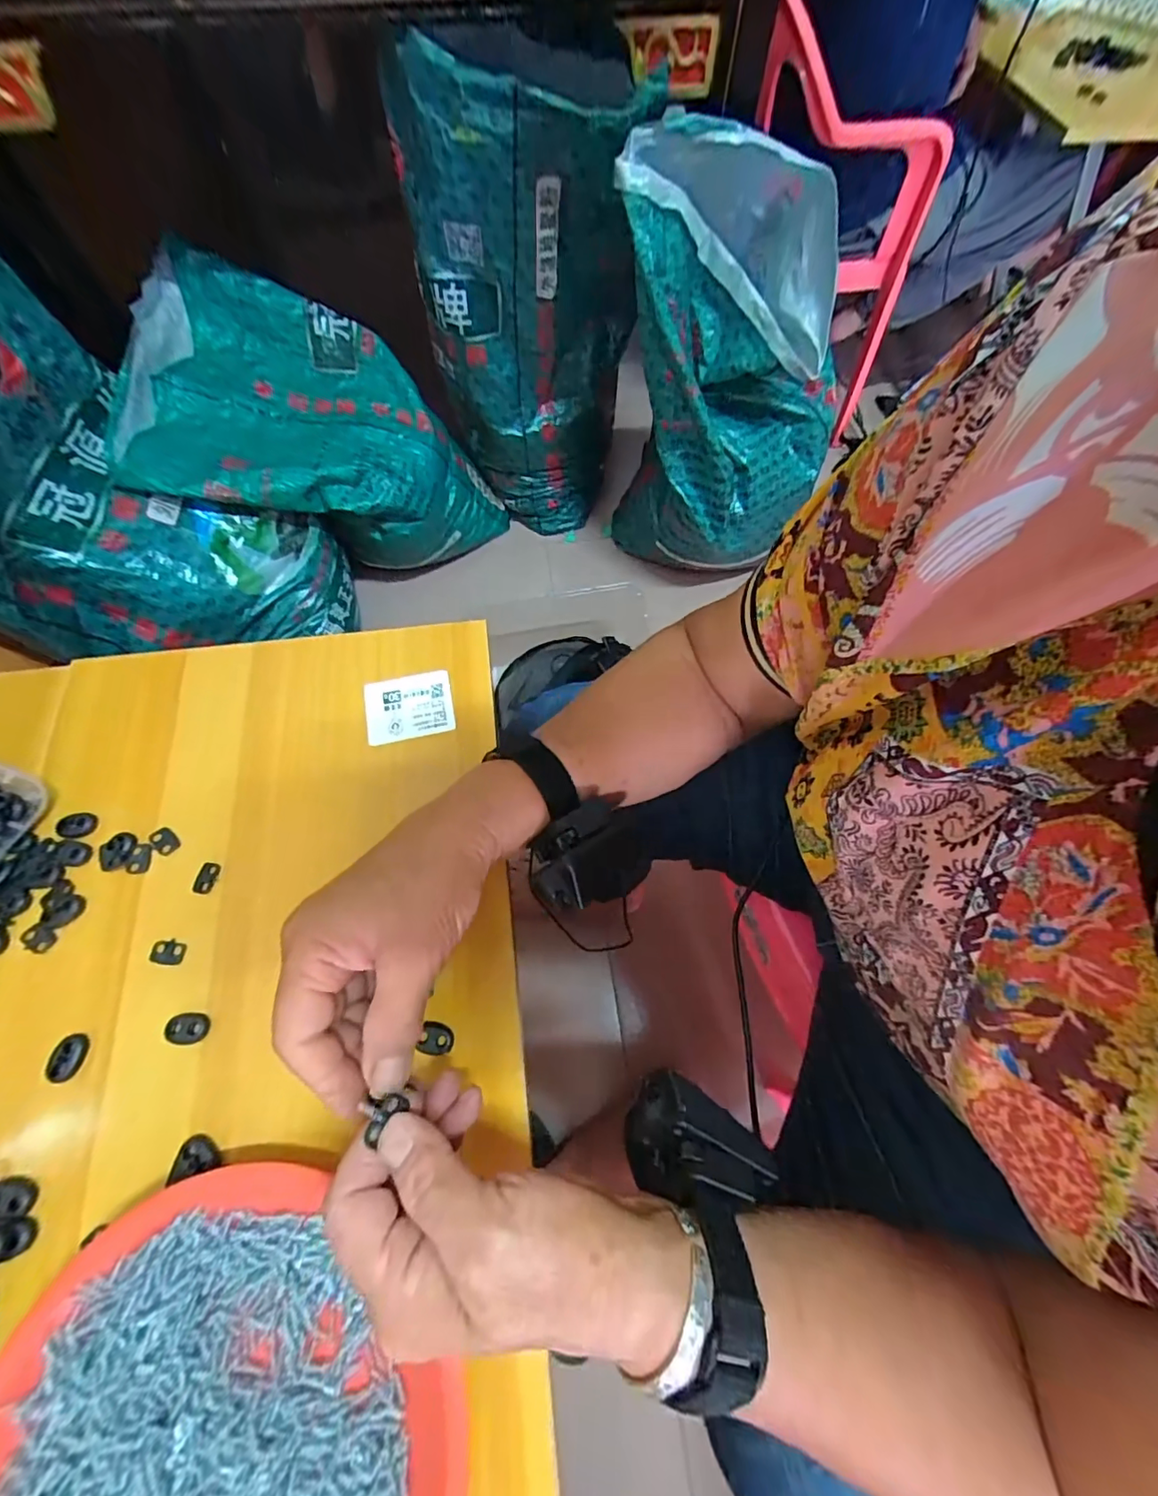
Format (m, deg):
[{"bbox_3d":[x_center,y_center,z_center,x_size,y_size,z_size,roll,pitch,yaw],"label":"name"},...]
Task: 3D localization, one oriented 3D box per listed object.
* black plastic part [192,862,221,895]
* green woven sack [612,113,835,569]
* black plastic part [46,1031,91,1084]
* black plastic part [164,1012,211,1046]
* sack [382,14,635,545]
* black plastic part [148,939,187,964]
[{"bbox_3d":[-0.225,0.078,0.311,0.012,0.004,0.018,8,65,2],"label":"black plastic part"},{"bbox_3d":[0.230,-0.540,0.805,0.320,0.524,0.249,28,67,10],"label":"green woven sack"},{"bbox_3d":[-0.271,0.164,0.274,0.011,0.009,0.022,7,65,1],"label":"black plastic part"},{"bbox_3d":[-0.212,0.151,0.279,0.022,0.004,0.015,3,65,-1],"label":"black plastic part"},{"bbox_3d":[-0.075,-0.663,0.864,0.299,0.639,0.213,14,65,4],"label":"sack"},{"bbox_3d":[-0.236,0.116,0.296,0.018,0.004,0.013,4,65,0],"label":"black plastic part"}]

